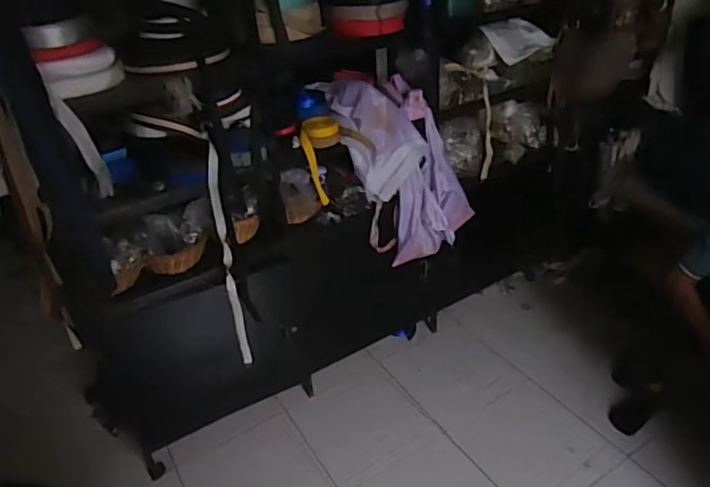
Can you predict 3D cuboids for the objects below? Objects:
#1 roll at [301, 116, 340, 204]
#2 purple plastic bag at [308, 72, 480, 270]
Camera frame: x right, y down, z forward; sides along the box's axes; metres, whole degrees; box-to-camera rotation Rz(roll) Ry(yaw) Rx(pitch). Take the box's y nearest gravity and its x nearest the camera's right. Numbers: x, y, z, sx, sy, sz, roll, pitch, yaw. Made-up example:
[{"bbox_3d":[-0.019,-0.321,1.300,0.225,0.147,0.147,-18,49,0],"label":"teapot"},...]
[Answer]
[{"bbox_3d":[-0.093,-0.246,1.582,0.109,0.227,0.116,-6,33,-1],"label":"roll"},{"bbox_3d":[0.119,-0.246,1.762,0.359,0.656,0.226,-41,25,-17],"label":"purple plastic bag"}]

